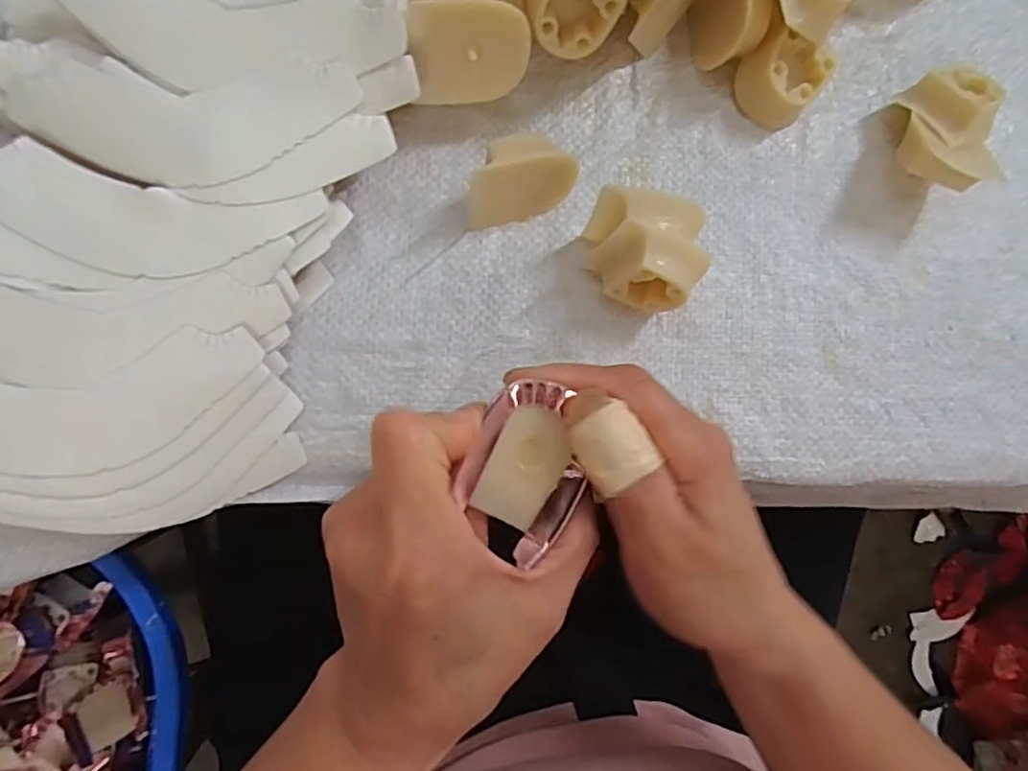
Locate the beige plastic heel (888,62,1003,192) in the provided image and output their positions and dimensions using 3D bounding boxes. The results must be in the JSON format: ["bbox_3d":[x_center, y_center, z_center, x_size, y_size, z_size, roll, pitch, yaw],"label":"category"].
[{"bbox_3d":[0.195,-0.116,0.279,0.040,0.031,0.058,14,84,-6],"label":"beige plastic heel"}]

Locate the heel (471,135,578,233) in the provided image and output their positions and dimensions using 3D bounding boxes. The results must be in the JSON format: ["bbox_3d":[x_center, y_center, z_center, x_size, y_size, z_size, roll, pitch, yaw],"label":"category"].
[{"bbox_3d":[0.002,-0.085,0.253,0.045,0.028,0.027,-12,87,-8],"label":"heel"}]

